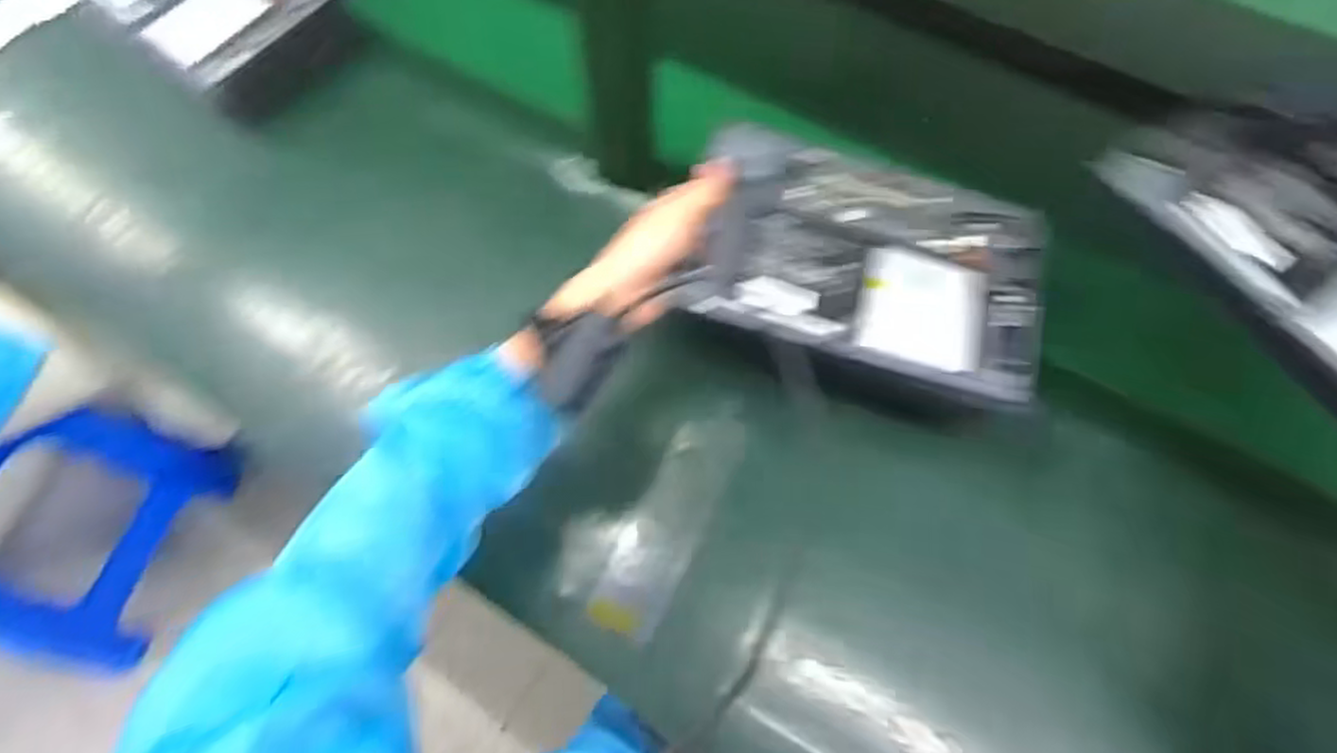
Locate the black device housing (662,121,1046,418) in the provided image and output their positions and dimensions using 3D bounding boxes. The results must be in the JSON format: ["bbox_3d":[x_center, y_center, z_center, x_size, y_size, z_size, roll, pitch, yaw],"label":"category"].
[{"bbox_3d":[0.149,-0.087,0.535,0.247,0.032,0.174,16,64,6],"label":"black device housing"}]

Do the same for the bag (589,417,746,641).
[{"bbox_3d":[0.002,0.107,0.560,0.055,0.021,0.177,25,65,11],"label":"bag"}]

